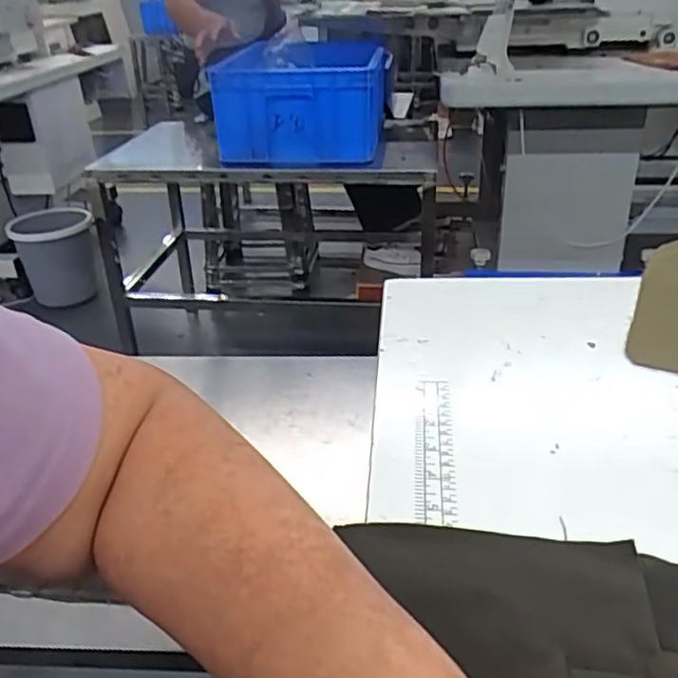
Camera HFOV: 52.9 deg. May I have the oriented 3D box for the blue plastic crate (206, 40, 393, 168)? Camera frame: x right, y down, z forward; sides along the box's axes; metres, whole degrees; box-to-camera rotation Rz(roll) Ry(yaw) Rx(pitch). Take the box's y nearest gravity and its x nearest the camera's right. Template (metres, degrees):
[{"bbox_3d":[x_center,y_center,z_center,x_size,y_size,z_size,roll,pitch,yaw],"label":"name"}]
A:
[{"bbox_3d":[-0.089,-0.578,1.632,0.371,0.216,0.507,-1,29,3],"label":"blue plastic crate"}]

